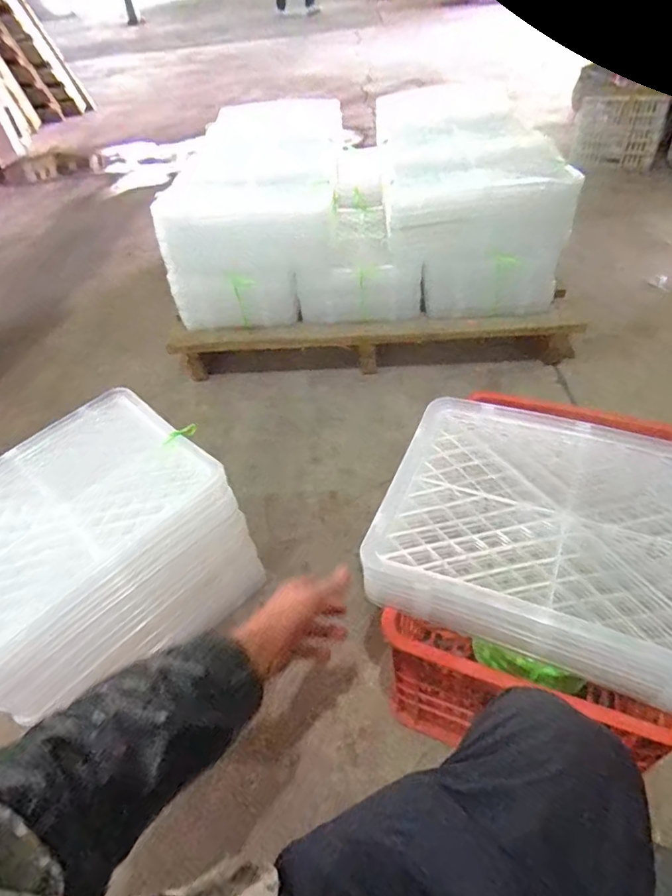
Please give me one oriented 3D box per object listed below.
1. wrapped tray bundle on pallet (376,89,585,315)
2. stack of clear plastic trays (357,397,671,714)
[{"bbox_3d":[0.335,-0.675,1.413,0.396,0.344,0.677,-4,45,4],"label":"wrapped tray bundle on pallet"},{"bbox_3d":[0.280,0.098,0.656,0.418,0.082,0.322,15,49,21],"label":"stack of clear plastic trays"}]

